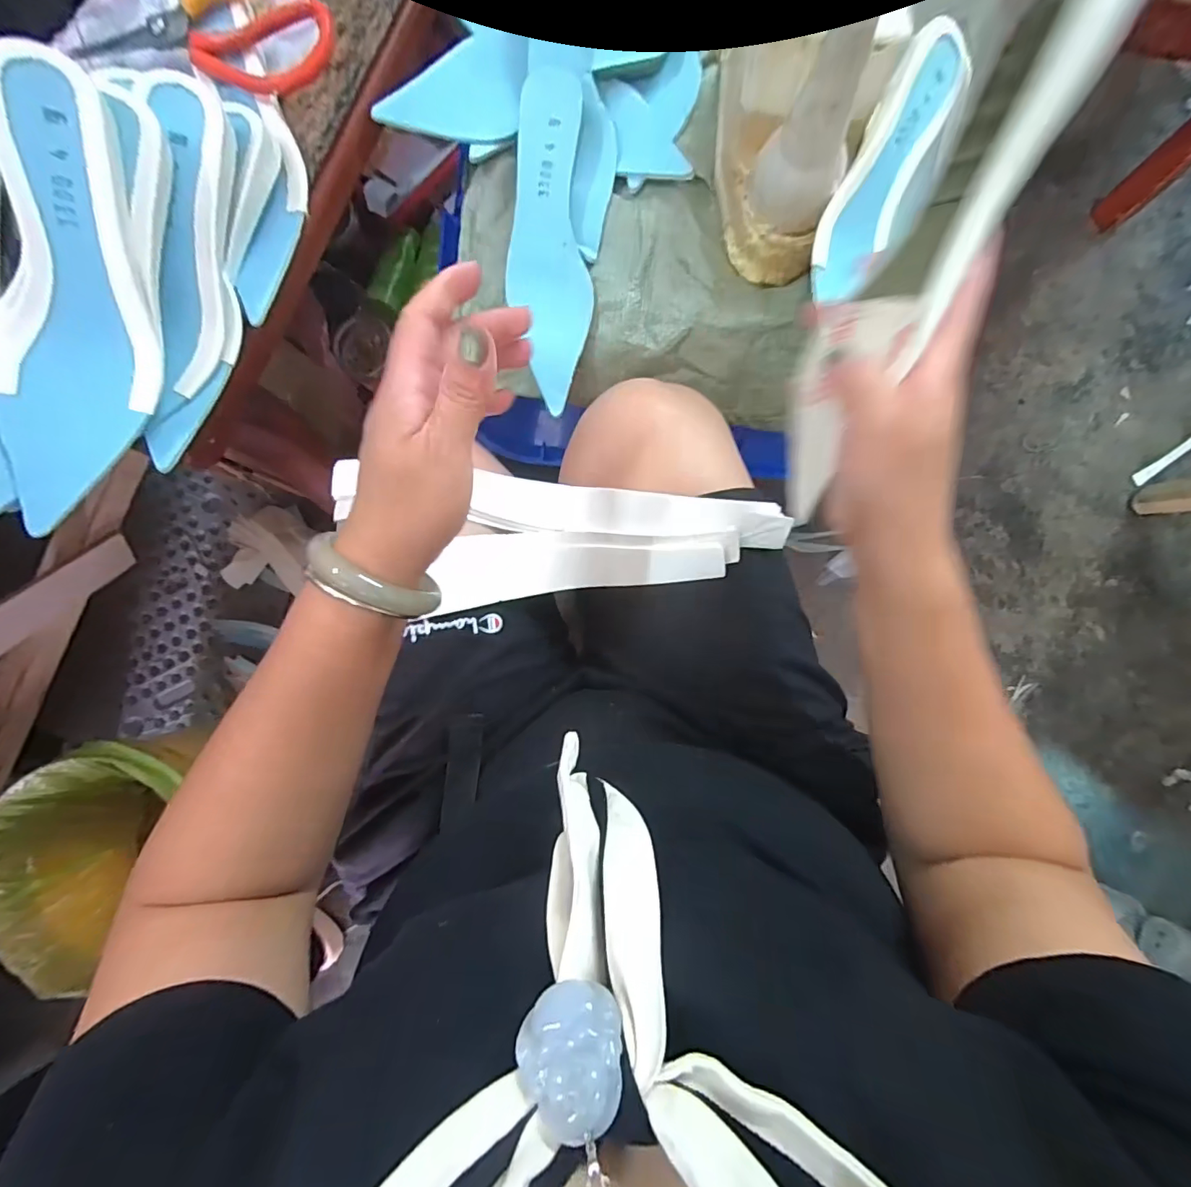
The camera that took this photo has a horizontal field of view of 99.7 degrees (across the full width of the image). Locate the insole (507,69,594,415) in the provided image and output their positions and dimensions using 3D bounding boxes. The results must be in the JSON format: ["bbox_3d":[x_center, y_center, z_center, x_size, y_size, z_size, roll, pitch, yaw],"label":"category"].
[{"bbox_3d":[-0.040,-0.297,0.436,0.072,0.012,0.256,3,103,7],"label":"insole"}]

